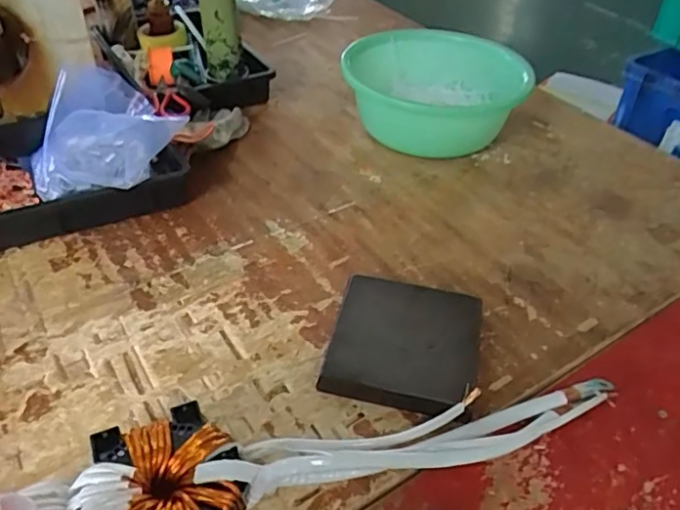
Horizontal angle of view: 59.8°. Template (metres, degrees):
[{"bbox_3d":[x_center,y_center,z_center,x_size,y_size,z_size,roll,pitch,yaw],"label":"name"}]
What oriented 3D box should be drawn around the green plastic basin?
[{"bbox_3d":[0.153,-0.271,1.022,0.277,0.134,0.291,2,42,-2],"label":"green plastic basin"}]

